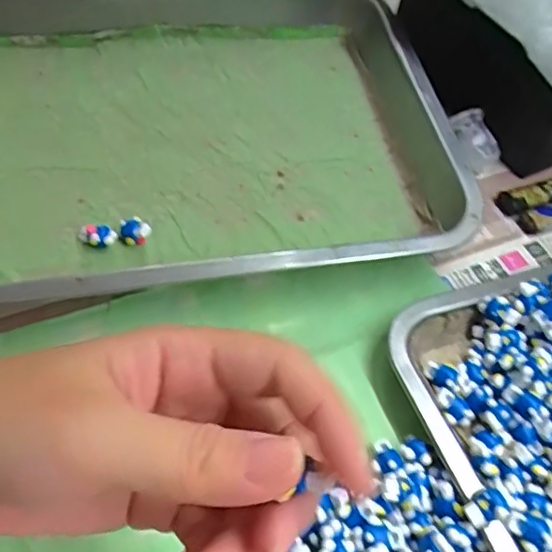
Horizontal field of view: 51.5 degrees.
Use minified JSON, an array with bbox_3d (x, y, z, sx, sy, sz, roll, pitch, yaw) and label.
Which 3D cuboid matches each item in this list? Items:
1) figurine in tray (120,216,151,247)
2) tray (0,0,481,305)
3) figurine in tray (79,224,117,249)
[{"bbox_3d":[-0.088,-0.027,0.361,0.018,0.013,0.016,-4,55,-9],"label":"figurine in tray"},{"bbox_3d":[-0.067,-0.106,0.387,0.336,0.047,0.282,-7,55,-11],"label":"tray"},{"bbox_3d":[-0.111,-0.024,0.355,0.023,0.016,0.009,3,54,-2],"label":"figurine in tray"}]

